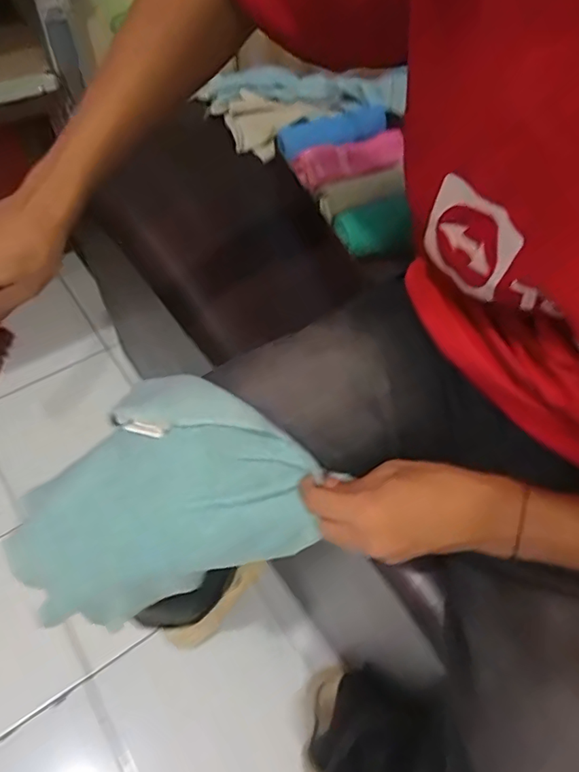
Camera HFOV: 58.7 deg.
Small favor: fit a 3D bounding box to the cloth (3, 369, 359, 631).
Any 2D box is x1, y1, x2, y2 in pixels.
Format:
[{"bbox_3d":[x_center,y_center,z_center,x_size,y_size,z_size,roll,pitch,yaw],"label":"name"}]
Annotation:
[{"bbox_3d":[-0.106,0.079,0.399,0.217,0.121,0.143,-17,59,-16],"label":"cloth"}]

